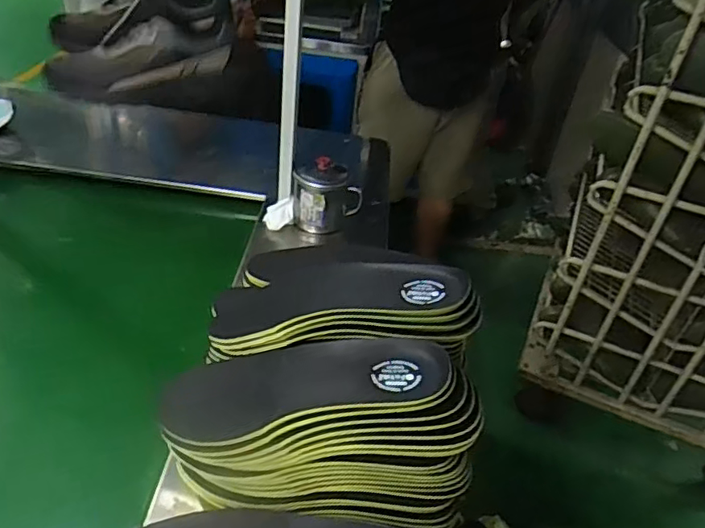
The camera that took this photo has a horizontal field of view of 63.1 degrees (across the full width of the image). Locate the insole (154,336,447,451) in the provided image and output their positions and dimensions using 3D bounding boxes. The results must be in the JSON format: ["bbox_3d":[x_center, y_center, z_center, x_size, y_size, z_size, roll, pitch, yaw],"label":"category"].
[{"bbox_3d":[-0.050,0.110,0.520,0.270,0.019,0.092,-11,34,13],"label":"insole"}]

